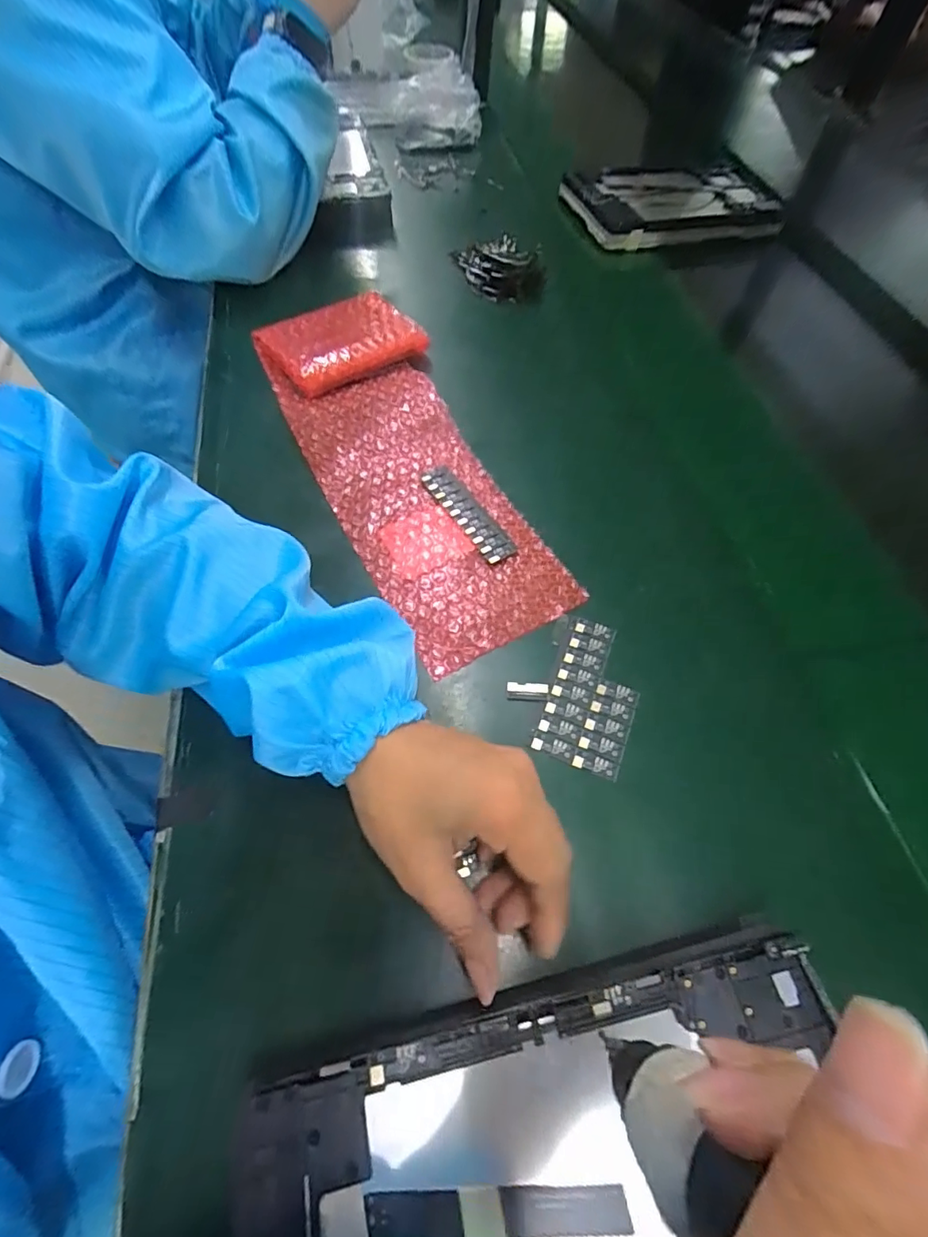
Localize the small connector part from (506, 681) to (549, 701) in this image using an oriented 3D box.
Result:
[{"bbox_3d":[0.039,0.045,0.307,0.024,0.004,0.011,5,59,-1],"label":"small connector part"}]

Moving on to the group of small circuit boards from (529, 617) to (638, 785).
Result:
[{"bbox_3d":[0.079,0.046,0.308,0.050,0.005,0.092,21,60,9],"label":"group of small circuit boards"}]

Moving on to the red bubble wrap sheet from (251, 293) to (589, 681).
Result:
[{"bbox_3d":[-0.055,-0.136,0.400,0.131,0.024,0.372,-21,63,-15],"label":"red bubble wrap sheet"}]

